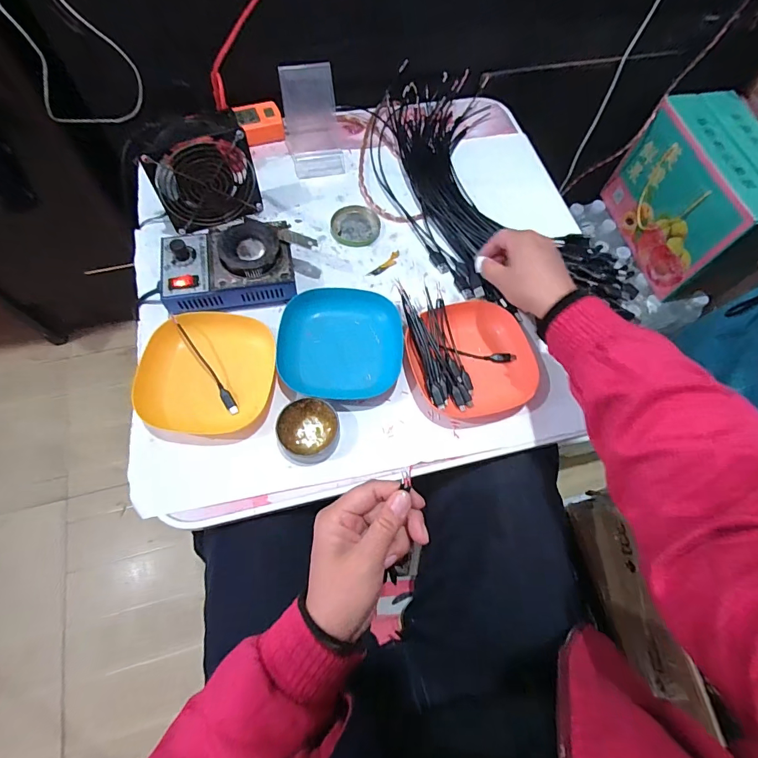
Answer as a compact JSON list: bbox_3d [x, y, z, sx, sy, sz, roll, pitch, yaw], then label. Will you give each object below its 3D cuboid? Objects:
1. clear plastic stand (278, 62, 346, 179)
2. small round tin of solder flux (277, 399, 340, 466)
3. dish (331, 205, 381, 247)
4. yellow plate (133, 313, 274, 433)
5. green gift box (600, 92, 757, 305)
[{"bbox_3d":[-0.095,-0.368,0.588,0.076,0.095,0.104,-9,67,-6],"label":"clear plastic stand"},{"bbox_3d":[-0.074,0.055,0.435,0.061,0.027,0.066,1,66,-2],"label":"small round tin of solder flux"},{"bbox_3d":[-0.032,-0.213,0.572,0.066,0.006,0.066,1,66,-2],"label":"dish"},{"bbox_3d":[-0.185,-0.010,0.456,0.139,0.030,0.136,-3,66,-3],"label":"yellow plate"},{"bbox_3d":[0.666,-0.365,0.858,0.163,0.238,0.330,-12,69,-8],"label":"green gift box"}]

